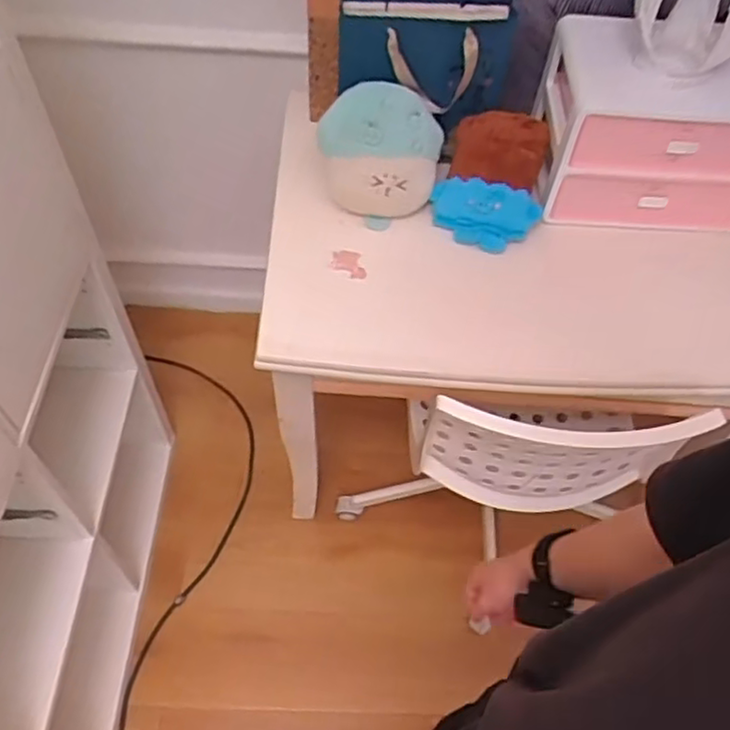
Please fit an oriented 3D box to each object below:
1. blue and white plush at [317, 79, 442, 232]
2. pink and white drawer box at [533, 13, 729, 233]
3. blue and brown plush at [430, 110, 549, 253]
[{"bbox_3d":[0.024,-0.337,1.126,0.193,0.178,0.137,3,56,2],"label":"blue and white plush"},{"bbox_3d":[0.483,-0.399,1.129,0.362,0.257,0.248,-1,56,-1],"label":"pink and white drawer box"},{"bbox_3d":[0.212,-0.310,1.157,0.177,0.136,0.172,12,57,8],"label":"blue and brown plush"}]

